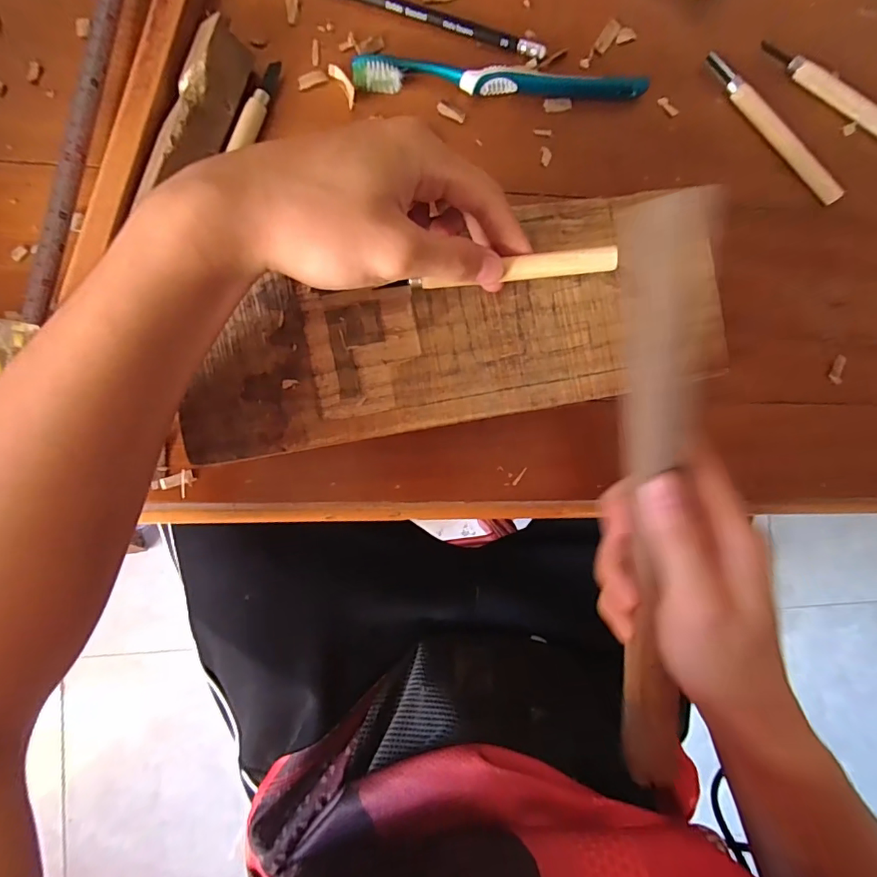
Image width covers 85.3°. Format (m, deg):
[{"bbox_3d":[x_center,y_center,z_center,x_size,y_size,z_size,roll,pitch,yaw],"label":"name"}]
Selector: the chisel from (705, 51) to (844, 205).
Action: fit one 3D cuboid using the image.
[{"bbox_3d":[0.224,-0.208,0.320,0.127,0.010,0.014,44,85,-4],"label":"chisel"}]

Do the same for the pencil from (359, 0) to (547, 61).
[{"bbox_3d":[-0.015,-0.269,0.298,0.171,0.005,0.011,14,88,-6],"label":"pencil"}]

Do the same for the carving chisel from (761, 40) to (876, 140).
[{"bbox_3d":[0.278,-0.235,0.329,0.126,0.012,0.013,32,86,-5],"label":"carving chisel"}]

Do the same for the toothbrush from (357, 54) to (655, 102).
[{"bbox_3d":[0.041,-0.225,0.301,0.185,0.014,0.015,0,89,-6],"label":"toothbrush"}]

